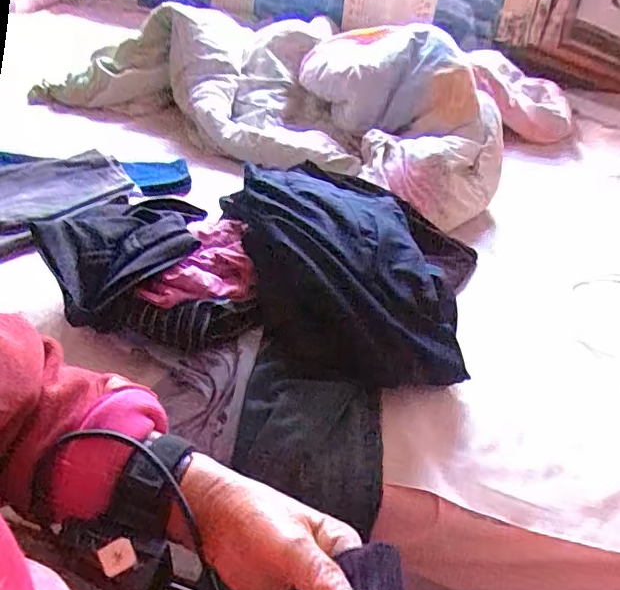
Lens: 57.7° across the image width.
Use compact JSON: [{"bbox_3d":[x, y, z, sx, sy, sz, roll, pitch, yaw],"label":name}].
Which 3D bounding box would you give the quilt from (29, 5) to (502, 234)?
[{"bbox_3d":[-0.054,-0.511,1.380,1.093,0.244,0.496,27,42,23],"label":"quilt"}]

